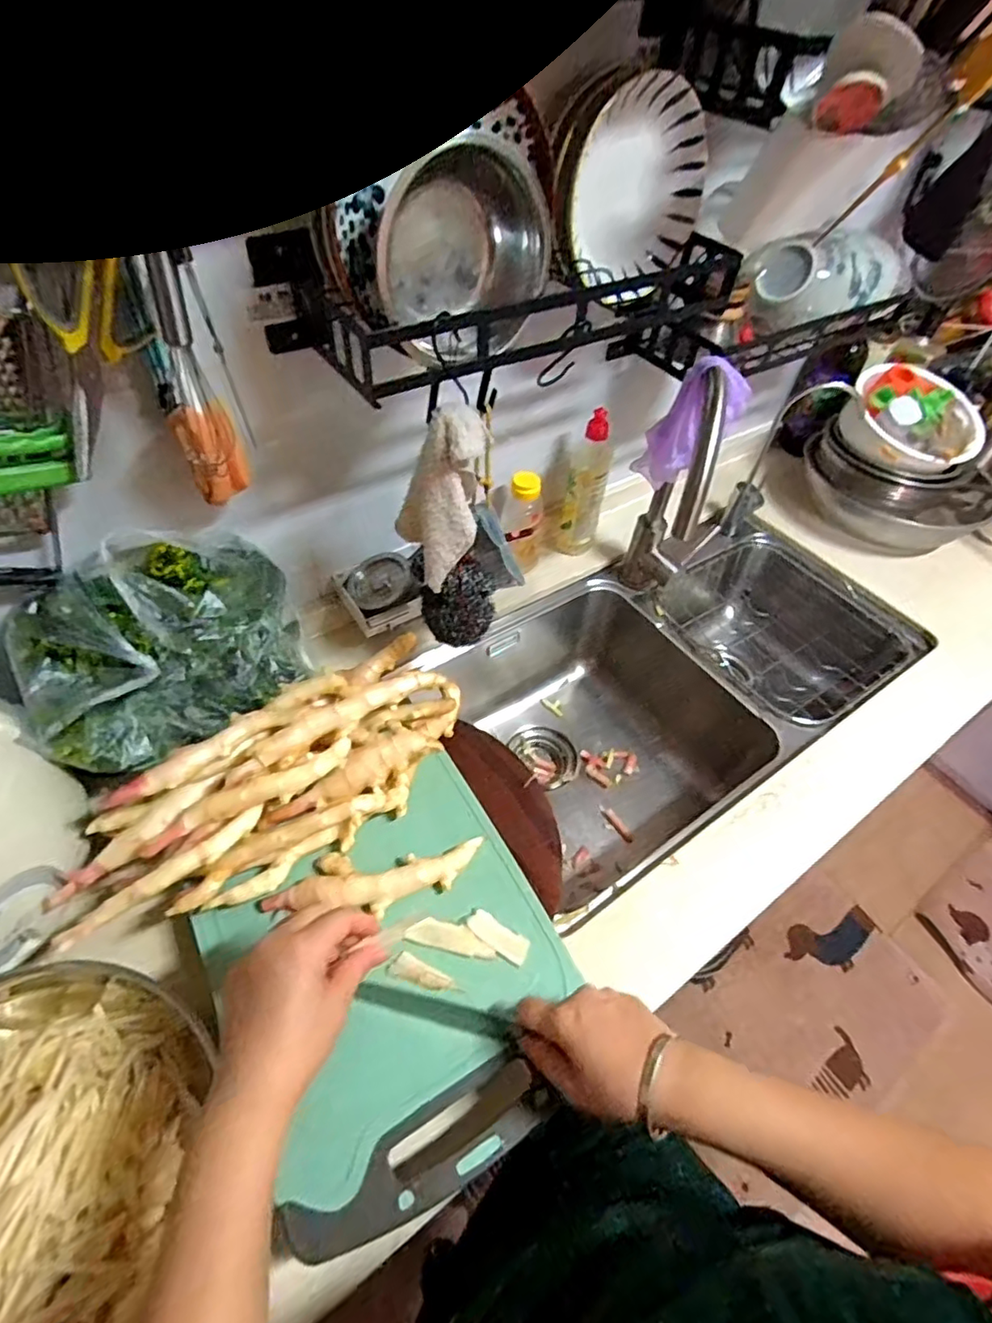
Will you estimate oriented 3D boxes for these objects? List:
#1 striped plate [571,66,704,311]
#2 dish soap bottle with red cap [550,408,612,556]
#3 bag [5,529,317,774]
[{"bbox_3d":[0.139,-0.453,0.586,0.161,0.157,0.039,-31,60,-27],"label":"striped plate"},{"bbox_3d":[0.125,-0.253,0.880,0.072,0.212,0.047,19,51,10],"label":"dish soap bottle with red cap"},{"bbox_3d":[-0.322,-0.011,0.607,0.257,0.165,0.160,-28,58,-25],"label":"bag"}]

